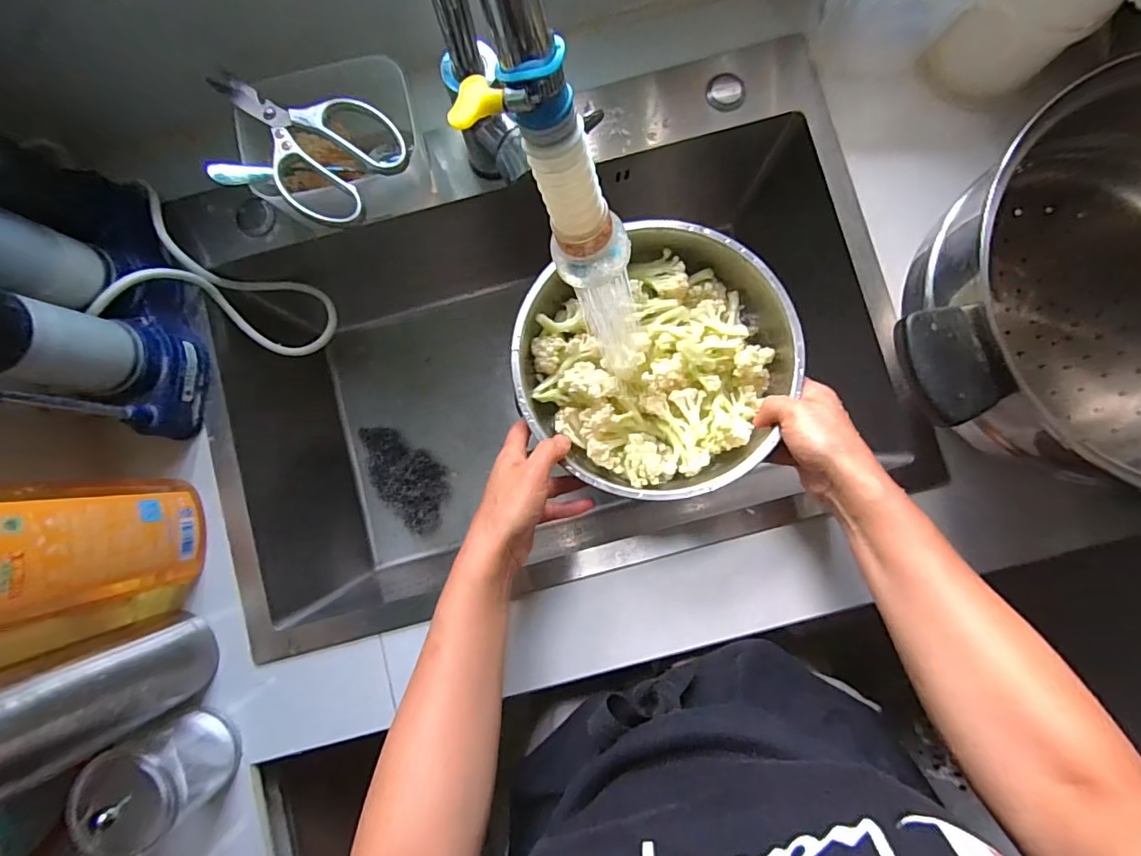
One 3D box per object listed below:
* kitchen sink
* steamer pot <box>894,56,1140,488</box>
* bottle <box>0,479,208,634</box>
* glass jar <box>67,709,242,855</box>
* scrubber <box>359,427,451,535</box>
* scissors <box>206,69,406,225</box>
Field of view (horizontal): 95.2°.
[{"bbox_3d":[-0.020,-0.089,0.608,0.658,0.248,0.478,-17,85,1],"label":"kitchen sink"},{"bbox_3d":[0.364,-0.082,0.349,0.263,0.121,0.256,0,85,2],"label":"steamer pot"},{"bbox_3d":[-0.375,0.091,0.366,0.090,0.236,0.100,-14,85,1],"label":"bottle"},{"bbox_3d":[-0.336,0.285,0.420,0.073,0.094,0.076,0,85,2],"label":"glass jar"},{"bbox_3d":[-0.217,0.060,0.681,0.078,0.031,0.155,-45,85,-2],"label":"scrubber"},{"bbox_3d":[-0.228,-0.246,0.426,0.185,0.022,0.101,36,87,4],"label":"scissors"}]

